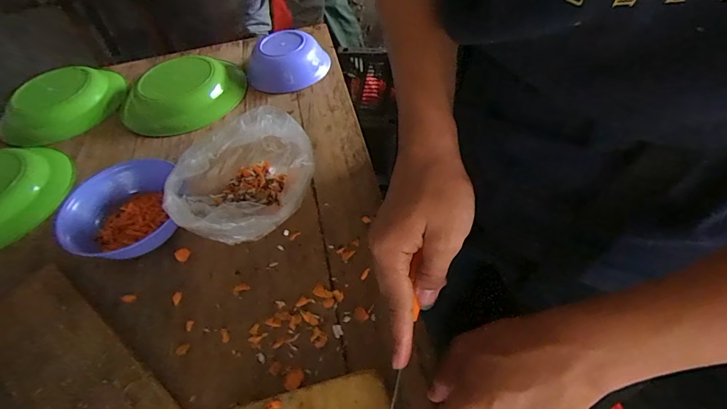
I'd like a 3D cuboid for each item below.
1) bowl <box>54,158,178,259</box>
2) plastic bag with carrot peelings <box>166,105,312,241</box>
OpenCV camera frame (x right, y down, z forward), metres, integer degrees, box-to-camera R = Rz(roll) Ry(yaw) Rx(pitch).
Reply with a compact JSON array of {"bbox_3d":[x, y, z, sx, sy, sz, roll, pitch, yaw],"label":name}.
[{"bbox_3d":[-0.292,0.012,0.502,0.138,0.045,0.150,-3,49,3],"label":"bowl"},{"bbox_3d":[-0.140,-0.023,0.485,0.168,0.086,0.138,-19,50,-11],"label":"plastic bag with carrot peelings"}]

